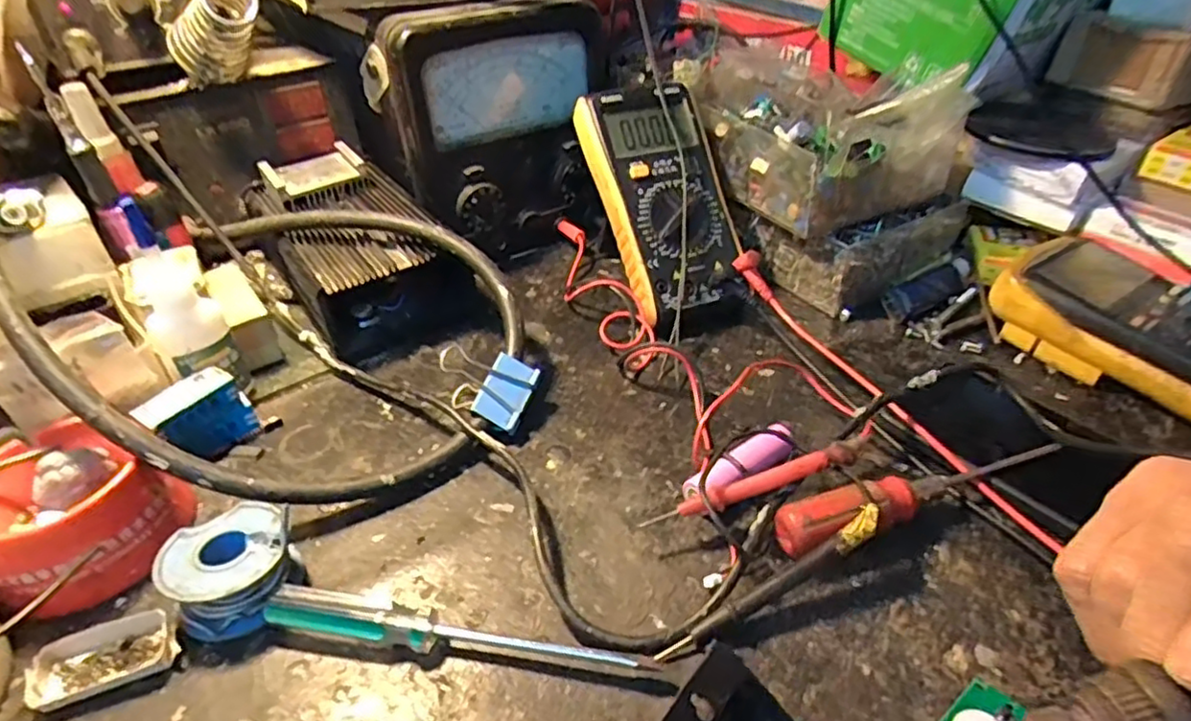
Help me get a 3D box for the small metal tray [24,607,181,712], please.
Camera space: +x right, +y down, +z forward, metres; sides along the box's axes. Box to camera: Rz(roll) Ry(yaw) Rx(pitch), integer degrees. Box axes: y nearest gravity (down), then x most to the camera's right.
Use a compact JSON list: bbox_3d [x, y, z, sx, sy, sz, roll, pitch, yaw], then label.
[{"bbox_3d":[-0.200,0.120,0.273,0.052,0.008,0.030,-16,40,-18],"label":"small metal tray"}]

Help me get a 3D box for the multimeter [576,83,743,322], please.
[{"bbox_3d":[0.050,-0.110,0.458,0.086,0.024,0.170,-15,80,-16],"label":"multimeter"}]

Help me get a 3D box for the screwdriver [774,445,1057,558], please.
[{"bbox_3d":[0.154,0.064,0.317,0.150,0.026,0.025,-14,39,-16],"label":"screwdriver"}]

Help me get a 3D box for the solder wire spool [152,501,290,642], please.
[{"bbox_3d":[-0.159,0.091,0.294,0.048,0.028,0.051,-1,38,1],"label":"solder wire spool"}]

